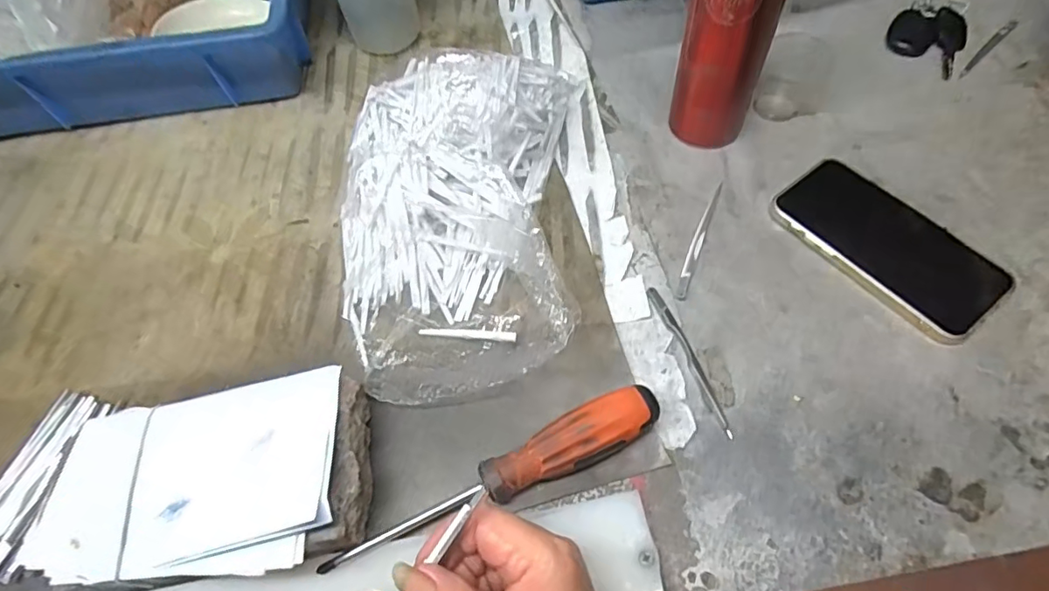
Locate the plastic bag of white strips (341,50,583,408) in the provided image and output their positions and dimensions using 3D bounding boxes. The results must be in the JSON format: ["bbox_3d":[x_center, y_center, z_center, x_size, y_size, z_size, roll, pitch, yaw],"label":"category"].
[{"bbox_3d":[-0.050,-0.065,0.392,0.178,0.053,0.280,-1,61,4],"label":"plastic bag of white strips"}]

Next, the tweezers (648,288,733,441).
[{"bbox_3d":[0.107,0.040,0.351,0.008,0.004,0.109,-19,61,-6],"label":"tweezers"}]

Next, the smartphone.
[{"bbox_3d":[0.254,-0.038,0.381,0.086,0.010,0.147,-36,64,-15],"label":"smartphone"}]

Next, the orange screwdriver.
[{"bbox_3d":[-0.014,0.104,0.308,0.195,0.032,0.028,-23,62,-8],"label":"orange screwdriver"}]

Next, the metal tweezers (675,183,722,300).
[{"bbox_3d":[0.128,-0.043,0.397,0.008,0.004,0.108,19,64,14],"label":"metal tweezers"}]

